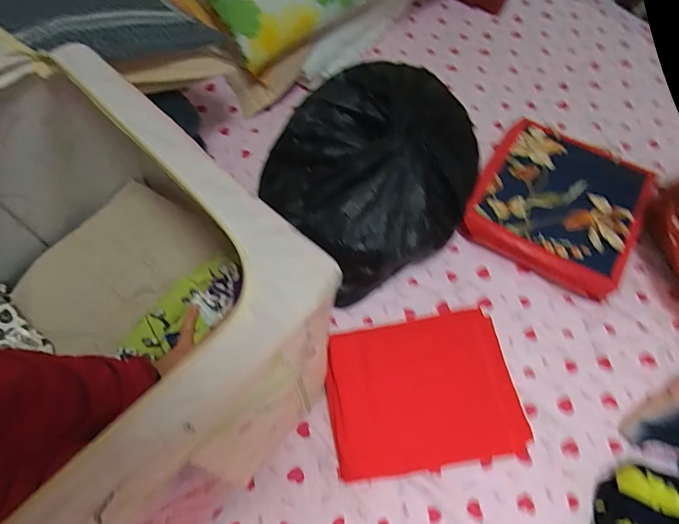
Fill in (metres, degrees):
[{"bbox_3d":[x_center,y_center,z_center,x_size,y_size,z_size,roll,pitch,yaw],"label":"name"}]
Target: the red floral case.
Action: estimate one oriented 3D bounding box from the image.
[{"bbox_3d":[0.379,-0.104,0.754,0.263,0.045,0.297,27,65,14],"label":"red floral case"}]

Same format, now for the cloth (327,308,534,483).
[{"bbox_3d":[0.116,0.179,0.613,0.256,0.017,0.198,-9,62,-5],"label":"cloth"}]

